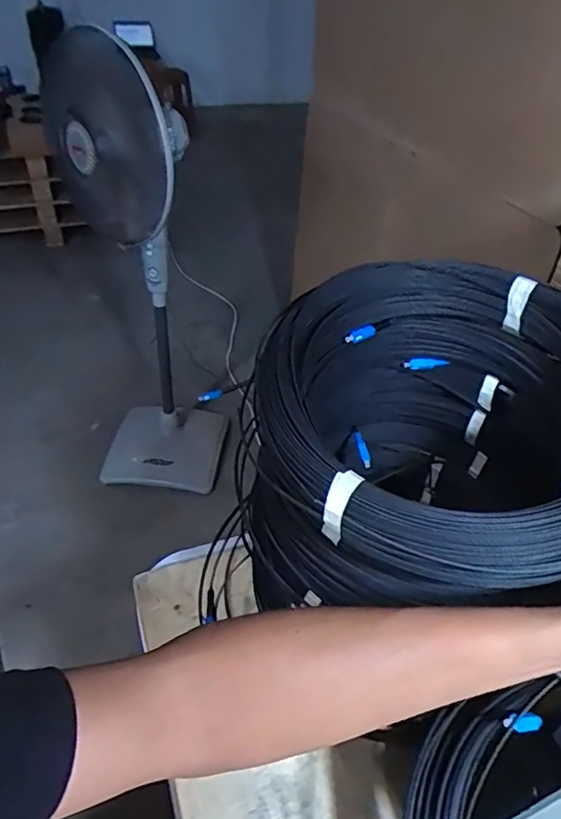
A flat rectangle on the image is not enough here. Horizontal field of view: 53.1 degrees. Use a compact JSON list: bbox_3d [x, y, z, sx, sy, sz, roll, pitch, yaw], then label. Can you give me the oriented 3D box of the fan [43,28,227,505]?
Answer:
[{"bbox_3d":[-0.358,-0.255,1.501,0.364,1.133,0.417,1,41,-2],"label":"fan"}]

